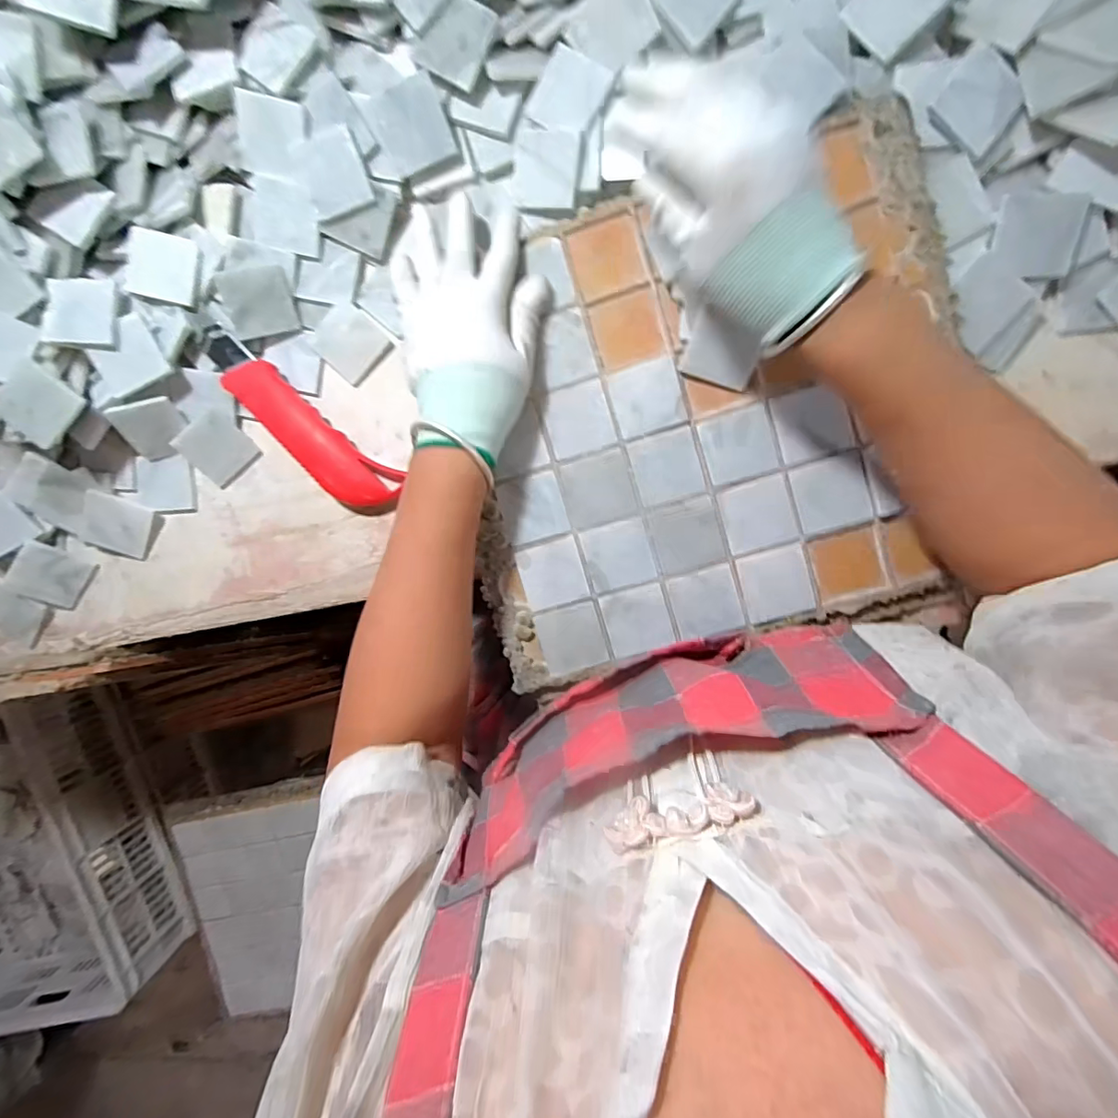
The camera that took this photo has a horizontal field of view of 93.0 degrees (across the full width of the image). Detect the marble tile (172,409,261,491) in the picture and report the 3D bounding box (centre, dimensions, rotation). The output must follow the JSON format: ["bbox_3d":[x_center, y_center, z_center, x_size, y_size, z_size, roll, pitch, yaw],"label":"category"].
[{"bbox_3d":[-0.286,-0.092,0.444,0.048,0.005,0.051,-38,112,4],"label":"marble tile"}]

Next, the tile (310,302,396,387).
[{"bbox_3d":[-0.167,-0.174,0.425,0.049,0.011,0.051,-44,90,10],"label":"tile"}]

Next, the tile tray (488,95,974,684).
[{"bbox_3d":[0.097,-0.091,0.383,0.325,0.024,0.324,-9,96,8],"label":"tile tray"}]

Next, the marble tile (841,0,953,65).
[{"bbox_3d":[0.215,-0.352,0.336,0.047,0.007,0.050,-38,78,34],"label":"marble tile"}]

